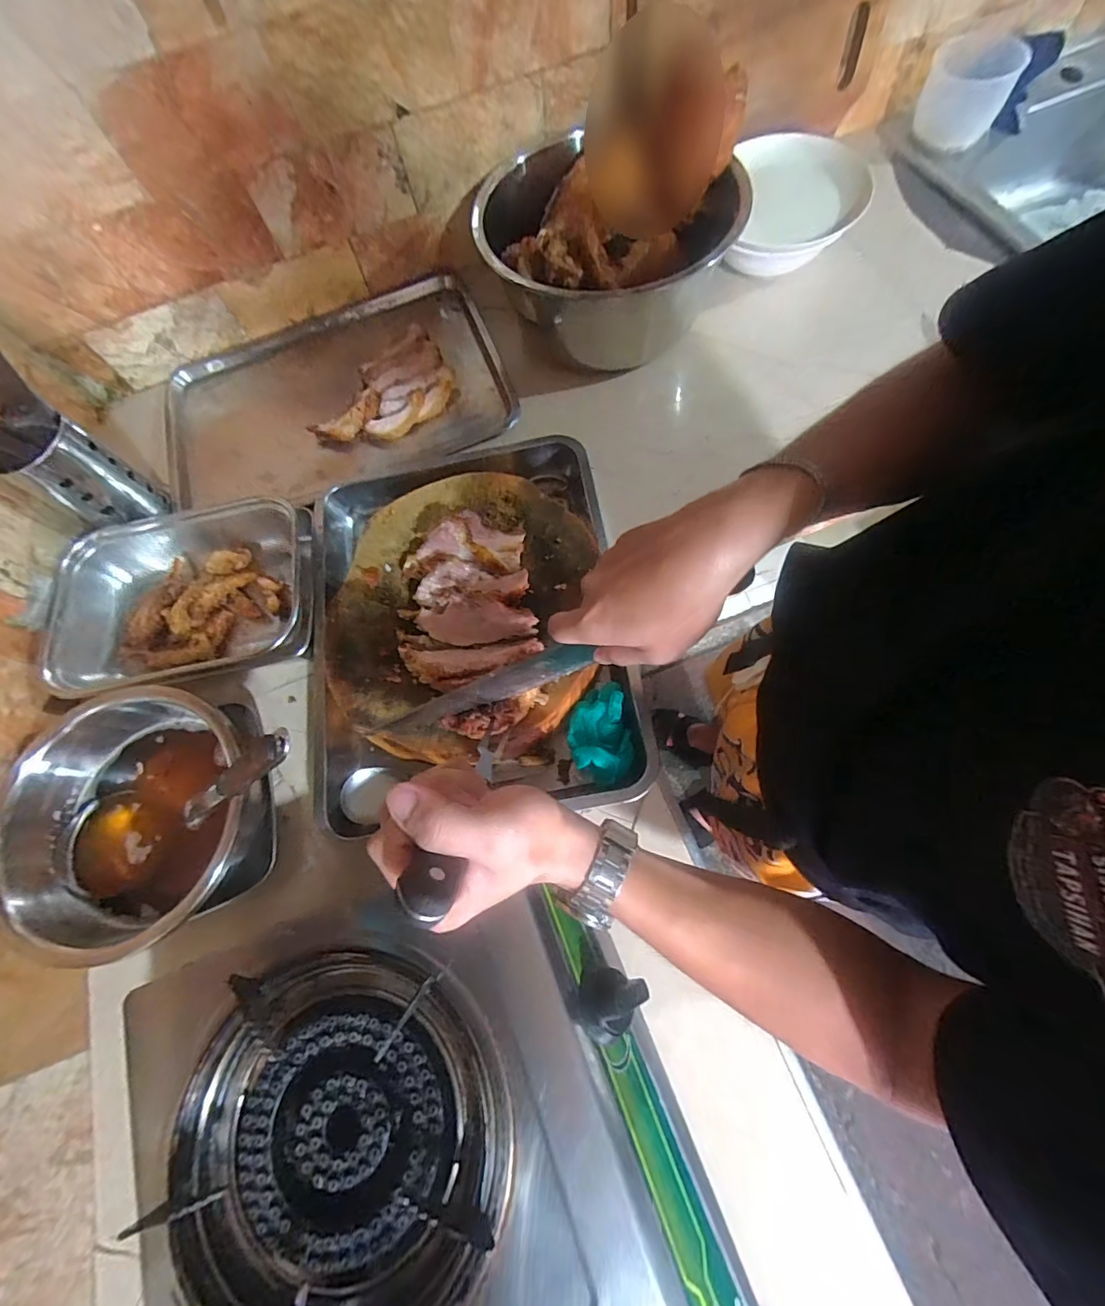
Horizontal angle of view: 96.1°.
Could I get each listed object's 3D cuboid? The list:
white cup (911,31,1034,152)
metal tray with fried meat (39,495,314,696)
[{"bbox_3d":[0.602,-0.818,0.722,0.113,0.101,0.109,-2,70,6],"label":"white cup"},{"bbox_3d":[-0.437,-0.063,0.602,0.298,0.077,0.217,-10,70,3],"label":"metal tray with fried meat"}]

